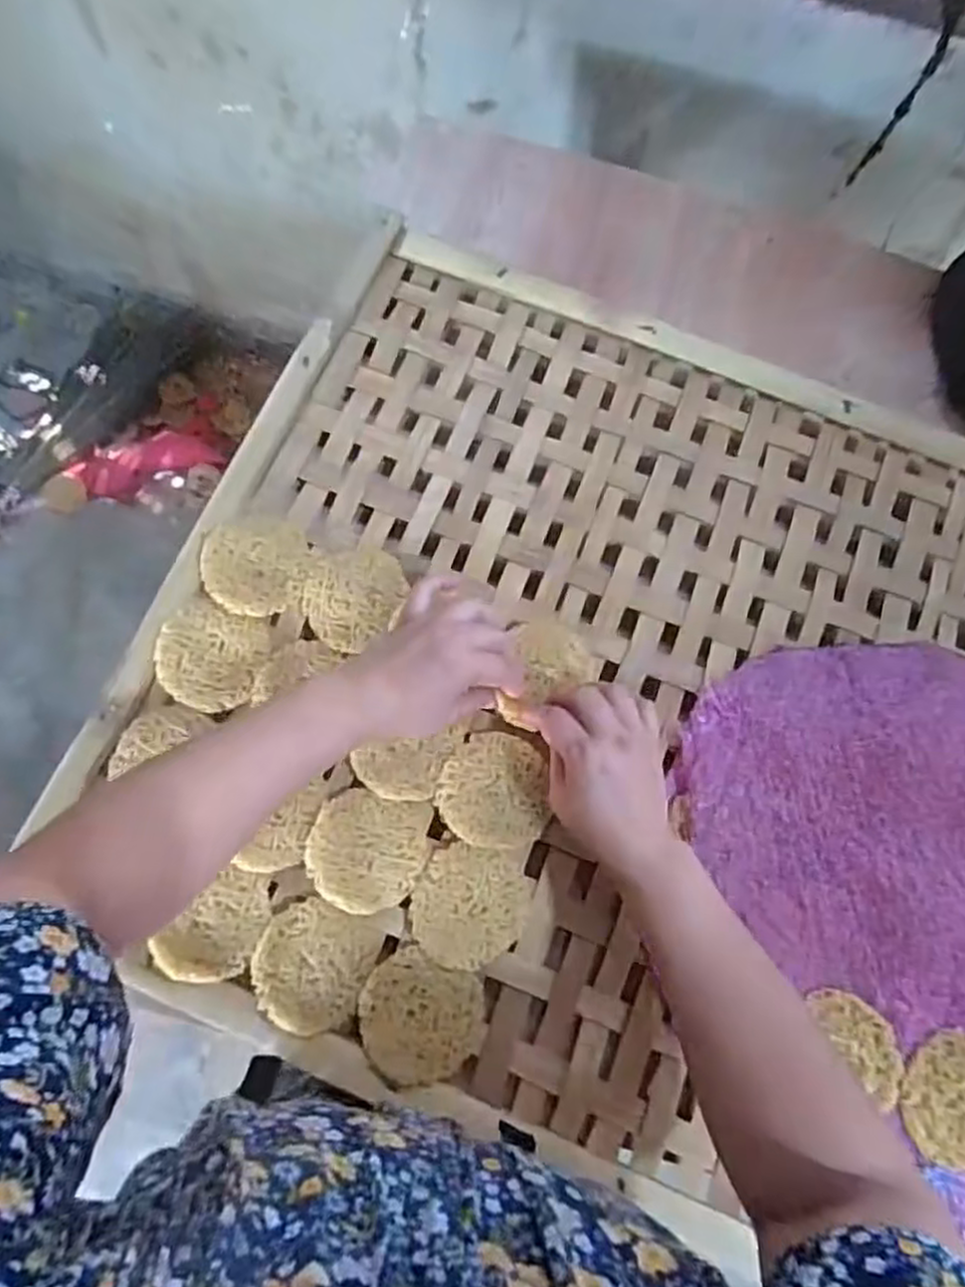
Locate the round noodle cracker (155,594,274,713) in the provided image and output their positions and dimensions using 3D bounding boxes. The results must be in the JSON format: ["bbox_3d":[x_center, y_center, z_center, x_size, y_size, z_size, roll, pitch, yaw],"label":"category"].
[{"bbox_3d":[-0.194,0.009,0.525,0.074,0.010,0.074,2,72,-5],"label":"round noodle cracker"}]

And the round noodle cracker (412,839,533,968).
[{"bbox_3d":[-0.008,0.176,0.495,0.076,0.011,0.078,2,72,-5],"label":"round noodle cracker"}]

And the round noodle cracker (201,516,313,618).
[{"bbox_3d":[-0.166,-0.058,0.543,0.076,0.013,0.078,0,73,-2],"label":"round noodle cracker"}]

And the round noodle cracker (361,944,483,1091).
[{"bbox_3d":[-0.040,0.243,0.475,0.078,0.010,0.074,2,72,-5],"label":"round noodle cracker"}]

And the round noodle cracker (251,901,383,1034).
[{"bbox_3d":[-0.111,0.209,0.477,0.073,0.004,0.076,2,72,-5],"label":"round noodle cracker"}]

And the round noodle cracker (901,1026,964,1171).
[{"bbox_3d":[0.304,0.289,0.466,0.072,0.015,0.078,2,72,-5],"label":"round noodle cracker"}]

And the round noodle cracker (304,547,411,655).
[{"bbox_3d":[-0.095,-0.034,0.539,0.068,0.010,0.079,22,72,2],"label":"round noodle cracker"}]

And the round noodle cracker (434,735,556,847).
[{"bbox_3d":[0.007,0.102,0.511,0.074,0.007,0.076,-4,73,-7],"label":"round noodle cracker"}]

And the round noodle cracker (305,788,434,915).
[{"bbox_3d":[-0.077,0.139,0.495,0.076,0.009,0.076,2,72,-5],"label":"round noodle cracker"}]

